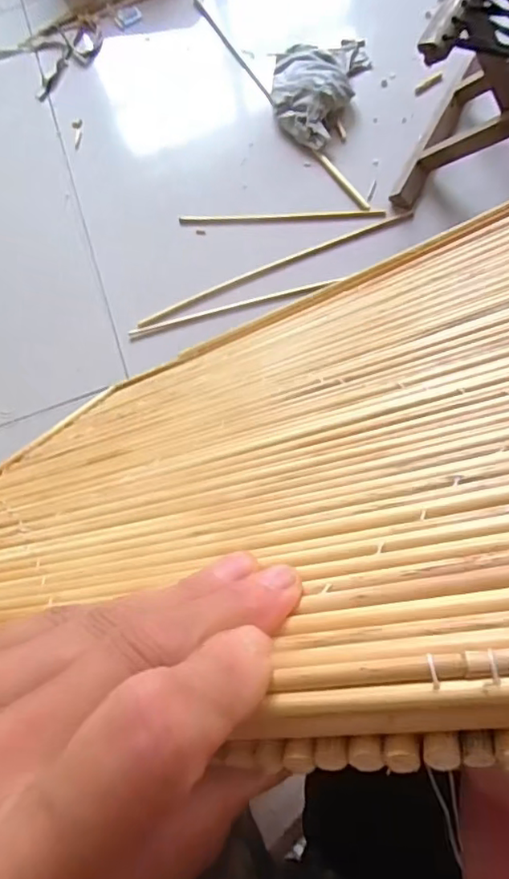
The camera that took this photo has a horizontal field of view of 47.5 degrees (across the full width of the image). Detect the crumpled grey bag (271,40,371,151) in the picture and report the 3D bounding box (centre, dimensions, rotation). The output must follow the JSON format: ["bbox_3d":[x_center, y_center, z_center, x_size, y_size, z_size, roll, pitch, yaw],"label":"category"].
[{"bbox_3d":[0.092,-0.558,0.893,0.135,0.052,0.205,28,74,6],"label":"crumpled grey bag"}]

